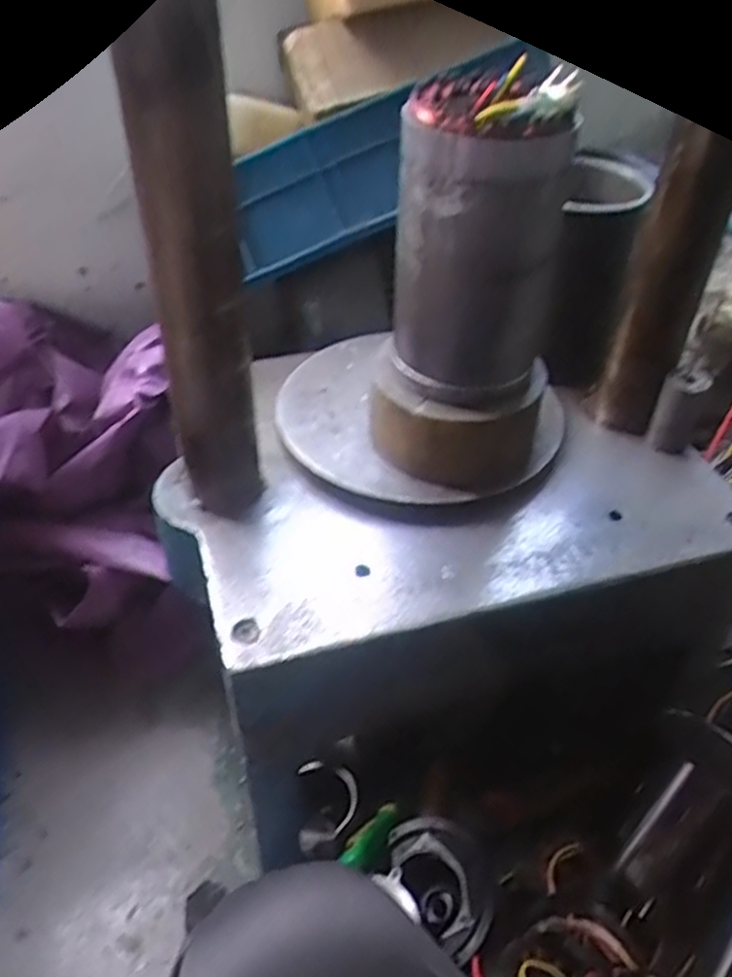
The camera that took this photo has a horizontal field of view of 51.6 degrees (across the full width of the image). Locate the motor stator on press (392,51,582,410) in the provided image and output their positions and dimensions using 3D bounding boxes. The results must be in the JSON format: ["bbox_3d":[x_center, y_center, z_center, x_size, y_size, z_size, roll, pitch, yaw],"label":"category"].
[{"bbox_3d":[0.085,-0.179,0.571,0.123,0.221,0.110,5,42,4],"label":"motor stator on press"}]

